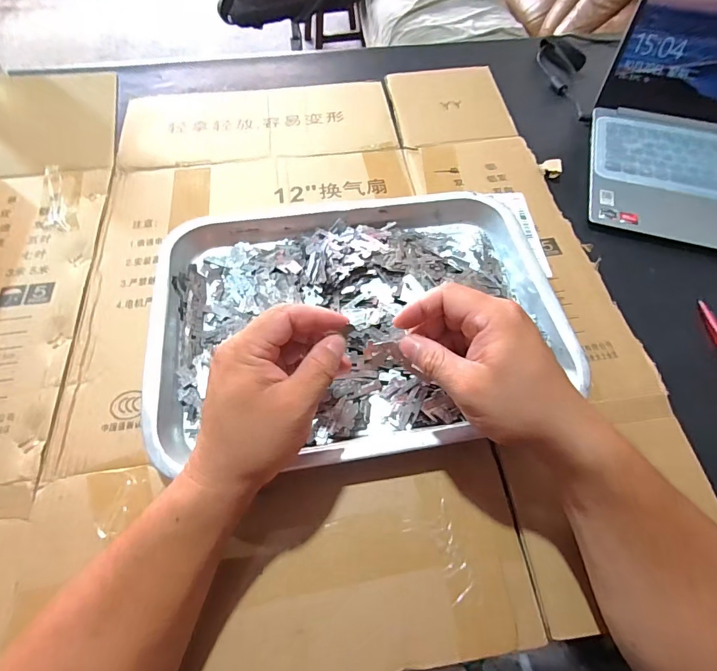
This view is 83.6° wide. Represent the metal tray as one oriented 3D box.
[{"bbox_3d":[-0.001,-0.028,0.380,0.367,0.039,0.286,-9,60,-4],"label":"metal tray"}]

